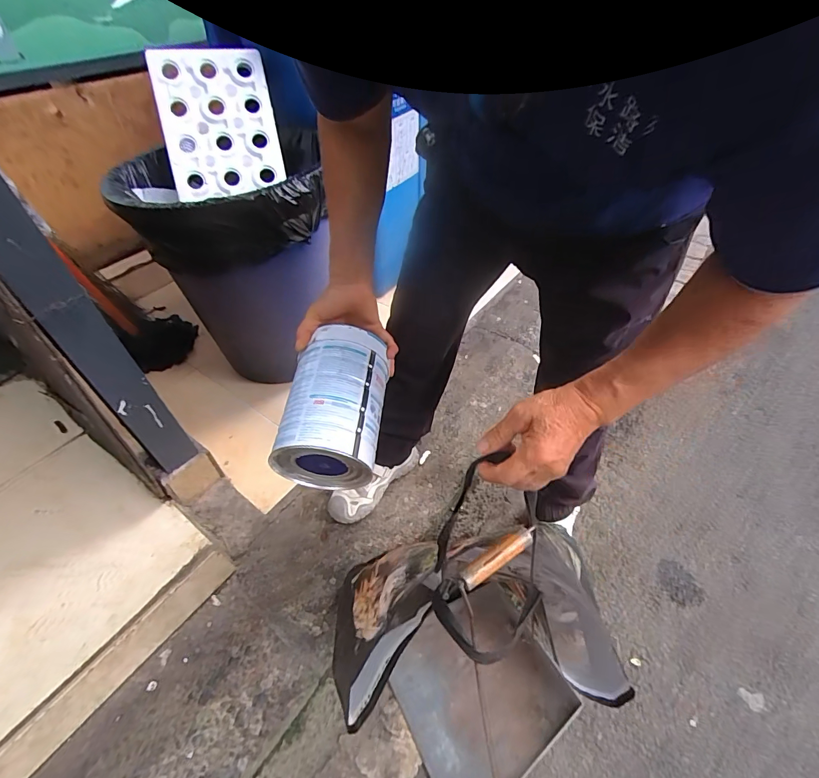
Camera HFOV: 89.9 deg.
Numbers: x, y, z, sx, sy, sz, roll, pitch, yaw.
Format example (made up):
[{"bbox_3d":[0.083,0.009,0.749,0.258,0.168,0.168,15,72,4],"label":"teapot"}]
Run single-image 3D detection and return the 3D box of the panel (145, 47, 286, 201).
[{"bbox_3d":[-0.442,-0.619,0.960,0.245,0.316,0.024,-14,12,-18],"label":"panel"}]

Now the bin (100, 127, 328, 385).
[{"bbox_3d":[-0.386,-0.278,1.043,0.418,0.523,0.378,-14,45,-7],"label":"bin"}]

